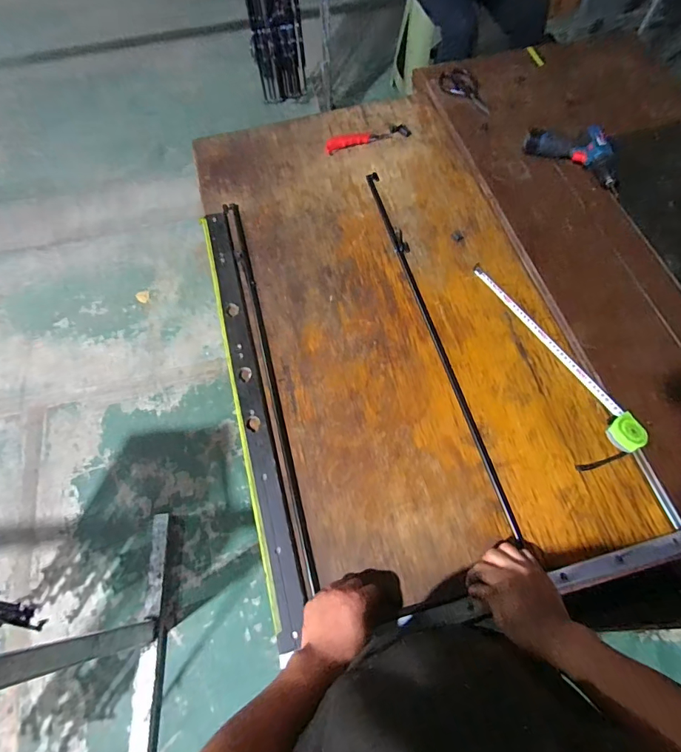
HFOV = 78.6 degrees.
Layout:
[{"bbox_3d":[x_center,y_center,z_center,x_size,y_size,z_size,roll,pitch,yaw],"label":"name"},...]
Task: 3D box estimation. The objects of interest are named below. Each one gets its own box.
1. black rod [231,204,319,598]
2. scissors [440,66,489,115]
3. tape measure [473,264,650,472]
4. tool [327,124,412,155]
[{"bbox_3d":[-0.143,-0.029,0.809,0.016,0.010,0.813,-13,66,-5],"label":"black rod"},{"bbox_3d":[0.331,-0.757,1.108,0.095,0.011,0.189,-14,66,-5],"label":"scissors"},{"bbox_3d":[0.384,-0.052,0.778,0.109,0.043,0.444,-21,67,-8],"label":"tape measure"},{"bbox_3d":[0.067,-0.595,1.040,0.215,0.020,0.044,-16,66,-6],"label":"tool"}]

